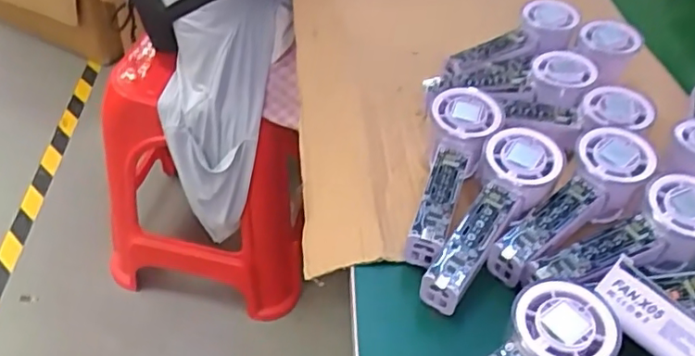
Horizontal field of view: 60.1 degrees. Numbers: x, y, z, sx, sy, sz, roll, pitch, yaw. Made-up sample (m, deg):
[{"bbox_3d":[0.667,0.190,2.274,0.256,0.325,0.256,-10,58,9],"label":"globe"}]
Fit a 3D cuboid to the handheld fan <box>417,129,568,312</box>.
[{"bbox_3d":[0.098,0.024,0.417,0.052,0.027,0.148,29,66,21],"label":"handheld fan"}]

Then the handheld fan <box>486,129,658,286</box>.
[{"bbox_3d":[0.163,0.024,0.440,0.152,0.048,0.058,-36,57,-16],"label":"handheld fan"}]

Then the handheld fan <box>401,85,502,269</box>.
[{"bbox_3d":[0.077,-0.010,0.449,0.048,0.036,0.155,17,59,10],"label":"handheld fan"}]

